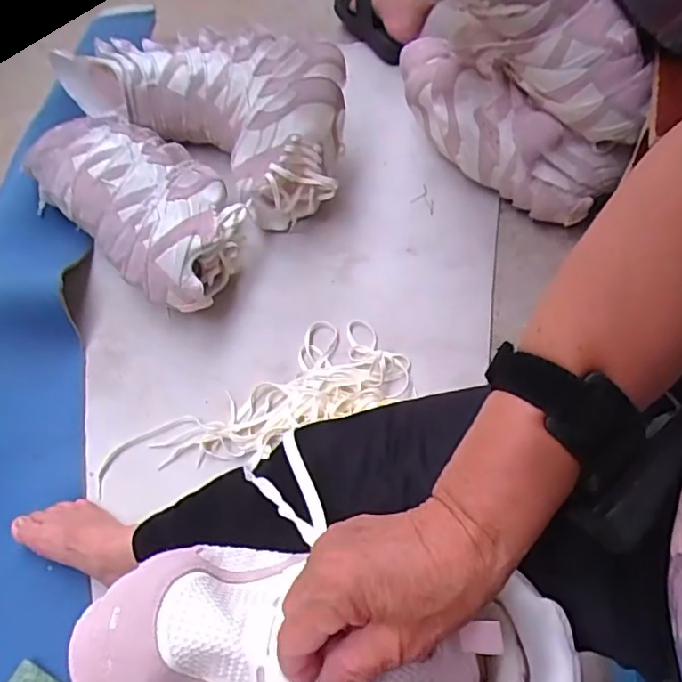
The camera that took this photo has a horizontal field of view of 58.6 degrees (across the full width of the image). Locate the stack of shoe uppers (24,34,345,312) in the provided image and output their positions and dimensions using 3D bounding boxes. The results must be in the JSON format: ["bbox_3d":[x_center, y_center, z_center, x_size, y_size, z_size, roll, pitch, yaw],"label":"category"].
[{"bbox_3d":[-0.194,-0.363,0.928,0.462,0.198,0.193,33,65,17],"label":"stack of shoe uppers"}]

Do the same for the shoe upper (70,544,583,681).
[{"bbox_3d":[-0.015,0.165,0.332,0.265,0.074,0.100,4,60,-1],"label":"shoe upper"}]

